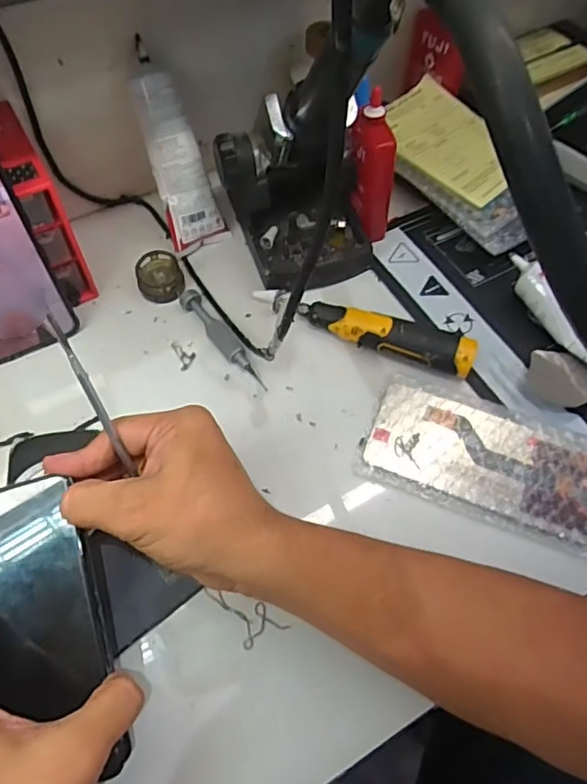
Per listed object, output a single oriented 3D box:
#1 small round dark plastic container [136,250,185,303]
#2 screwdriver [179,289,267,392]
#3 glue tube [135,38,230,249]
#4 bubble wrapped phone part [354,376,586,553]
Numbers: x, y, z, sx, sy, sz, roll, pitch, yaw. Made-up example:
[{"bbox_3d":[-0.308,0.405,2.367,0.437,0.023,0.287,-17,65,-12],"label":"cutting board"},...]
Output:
[{"bbox_3d":[-0.114,-0.098,0.482,0.038,0.018,0.043,-7,62,-6],"label":"small round dark plastic container"},{"bbox_3d":[-0.059,-0.043,0.455,0.017,0.014,0.108,-31,67,-17],"label":"screwdriver"},{"bbox_3d":[-0.098,-0.200,0.468,0.049,0.151,0.029,-24,32,-15],"label":"glue tube"},{"bbox_3d":[0.144,0.048,0.414,0.177,0.009,0.091,18,62,8],"label":"bubble wrapped phone part"}]

